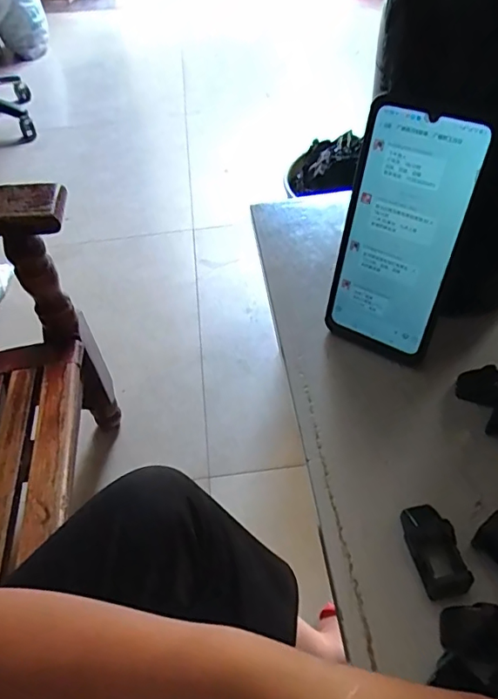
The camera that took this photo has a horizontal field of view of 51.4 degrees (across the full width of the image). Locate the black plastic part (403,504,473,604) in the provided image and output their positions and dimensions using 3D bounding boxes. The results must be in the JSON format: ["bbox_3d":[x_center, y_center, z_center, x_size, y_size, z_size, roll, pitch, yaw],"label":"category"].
[{"bbox_3d":[0.101,0.108,0.284,0.024,0.016,0.048,-12,48,-5],"label":"black plastic part"}]

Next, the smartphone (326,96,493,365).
[{"bbox_3d":[0.099,-0.069,0.345,0.075,0.166,0.005,27,40,24],"label":"smartphone"}]

